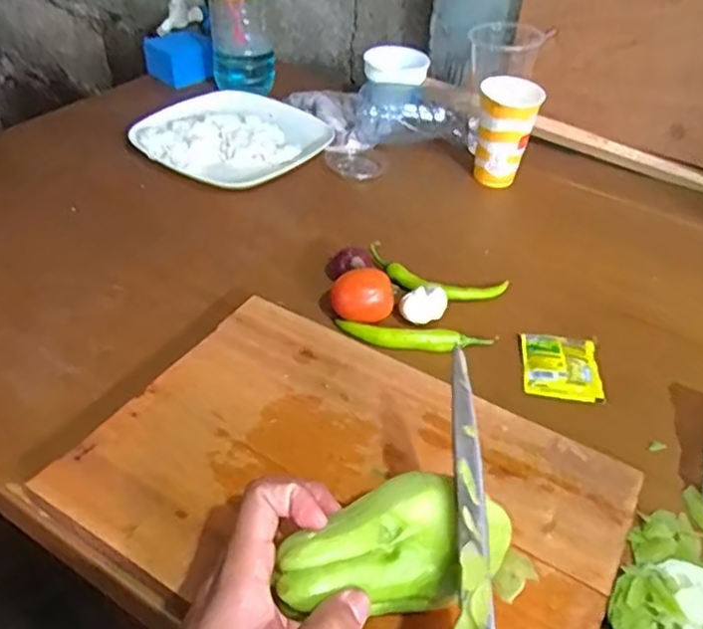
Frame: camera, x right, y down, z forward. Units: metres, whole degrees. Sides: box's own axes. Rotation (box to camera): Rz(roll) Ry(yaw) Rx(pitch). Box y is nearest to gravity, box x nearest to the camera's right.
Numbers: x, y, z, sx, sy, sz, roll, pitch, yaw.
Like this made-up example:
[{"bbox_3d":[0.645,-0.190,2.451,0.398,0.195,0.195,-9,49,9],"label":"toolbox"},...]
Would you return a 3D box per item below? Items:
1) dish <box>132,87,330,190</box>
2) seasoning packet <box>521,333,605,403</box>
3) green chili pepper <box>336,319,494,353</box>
[{"bbox_3d":[-0.154,-0.241,0.880,0.223,0.032,0.232,2,41,-1],"label":"dish"},{"bbox_3d":[0.188,0.047,0.598,0.068,0.012,0.070,5,41,3],"label":"seasoning packet"},{"bbox_3d":[0.056,0.022,0.600,0.137,0.013,0.027,7,41,4],"label":"green chili pepper"}]

